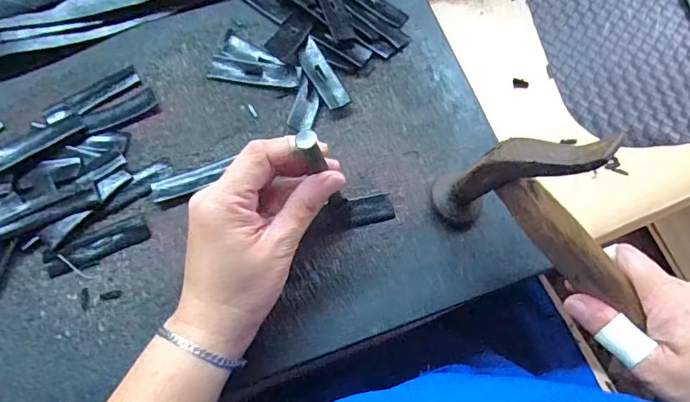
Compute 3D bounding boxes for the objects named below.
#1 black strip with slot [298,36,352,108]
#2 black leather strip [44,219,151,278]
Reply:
[{"bbox_3d":[-0.018,-0.098,0.384,0.020,0.009,0.064,-27,74,-10],"label":"black strip with slot"},{"bbox_3d":[-0.170,0.031,0.339,0.067,0.005,0.020,-25,73,-10],"label":"black leather strip"}]

